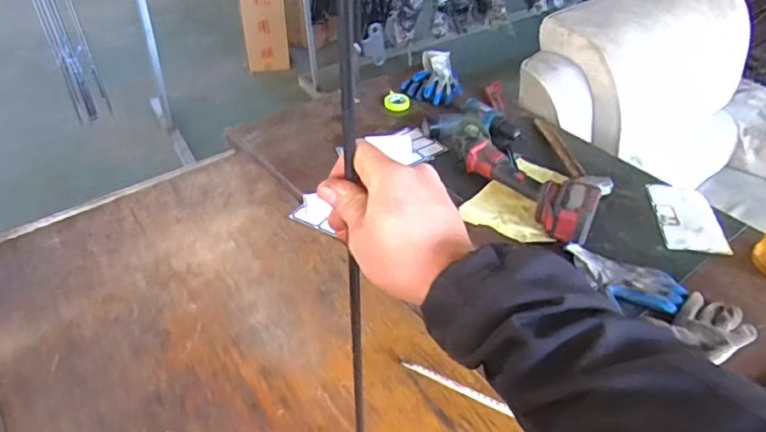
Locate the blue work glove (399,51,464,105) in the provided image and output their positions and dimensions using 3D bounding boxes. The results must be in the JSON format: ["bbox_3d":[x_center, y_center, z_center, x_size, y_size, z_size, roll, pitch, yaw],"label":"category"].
[{"bbox_3d":[0.139,-0.390,1.553,0.163,0.061,0.223,5,41,5],"label":"blue work glove"}]

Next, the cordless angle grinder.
[{"bbox_3d":[0.285,-0.079,1.158,0.106,0.084,0.378,-23,46,-24],"label":"cordless angle grinder"}]

